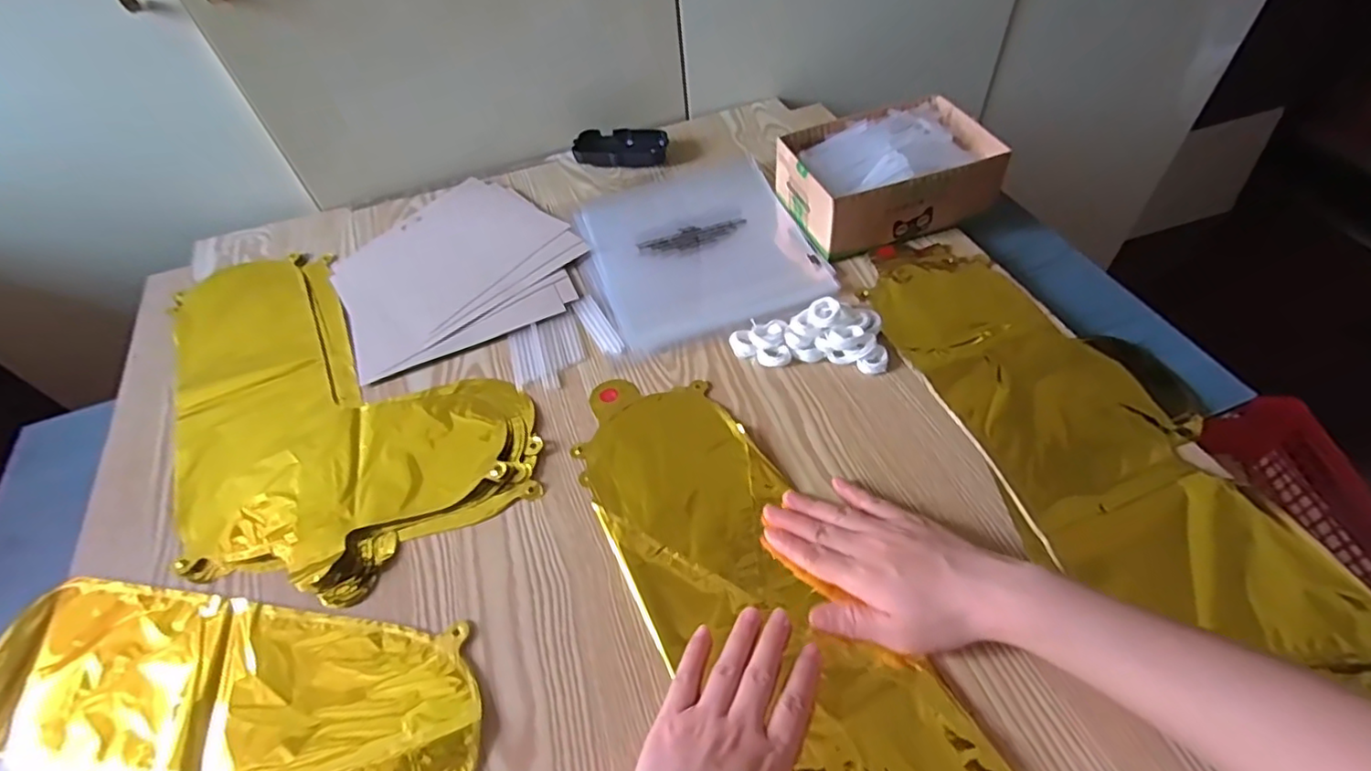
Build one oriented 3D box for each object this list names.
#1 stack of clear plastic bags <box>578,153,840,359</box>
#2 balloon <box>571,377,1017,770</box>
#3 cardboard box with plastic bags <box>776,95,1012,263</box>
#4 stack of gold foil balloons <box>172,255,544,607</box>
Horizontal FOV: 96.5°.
[{"bbox_3d":[0.009,-0.148,0.622,0.206,0.012,0.247,-18,52,-9],"label":"stack of clear plastic bags"},{"bbox_3d":[0.051,0.145,0.396,0.132,0.011,0.425,-28,54,-17],"label":"balloon"},{"bbox_3d":[0.195,-0.207,0.604,0.187,0.074,0.132,-15,51,-6],"label":"cardboard box with plastic bags"},{"bbox_3d":[-0.316,-0.008,0.543,0.255,0.010,0.418,-29,54,-17],"label":"stack of gold foil balloons"}]

